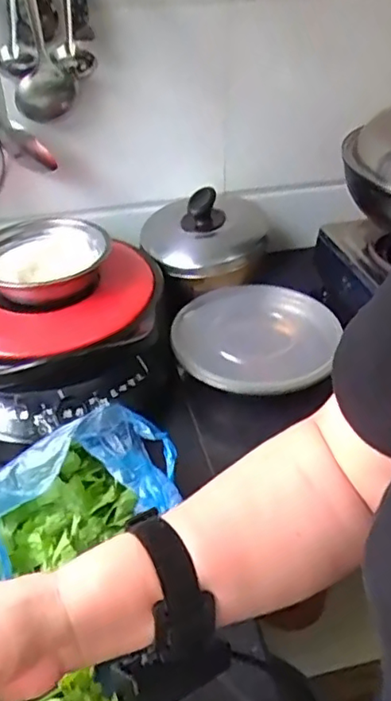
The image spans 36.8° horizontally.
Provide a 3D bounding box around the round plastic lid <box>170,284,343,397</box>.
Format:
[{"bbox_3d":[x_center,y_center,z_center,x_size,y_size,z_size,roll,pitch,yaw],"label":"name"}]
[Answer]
[{"bbox_3d":[0.085,-0.023,0.837,0.222,0.025,0.245,13,40,16],"label":"round plastic lid"}]

